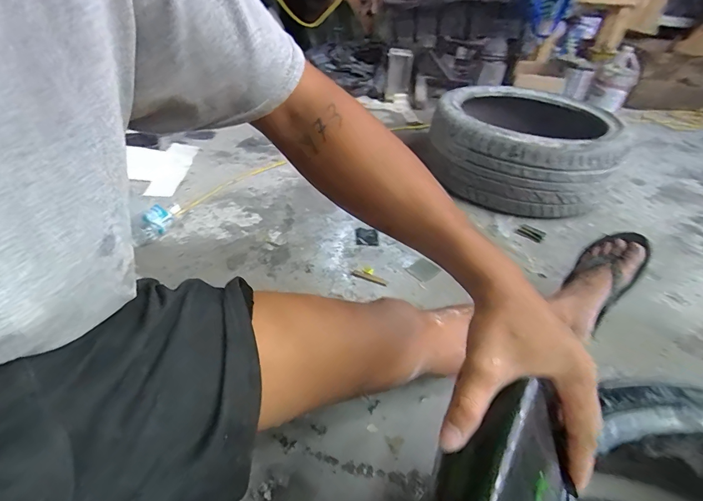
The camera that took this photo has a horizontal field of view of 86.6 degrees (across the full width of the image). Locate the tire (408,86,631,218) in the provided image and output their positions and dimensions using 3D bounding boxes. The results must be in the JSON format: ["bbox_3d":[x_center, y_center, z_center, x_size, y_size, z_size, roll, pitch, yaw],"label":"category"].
[{"bbox_3d":[0.587,-0.383,1.267,0.551,0.200,0.633,23,42,21],"label":"tire"}]

